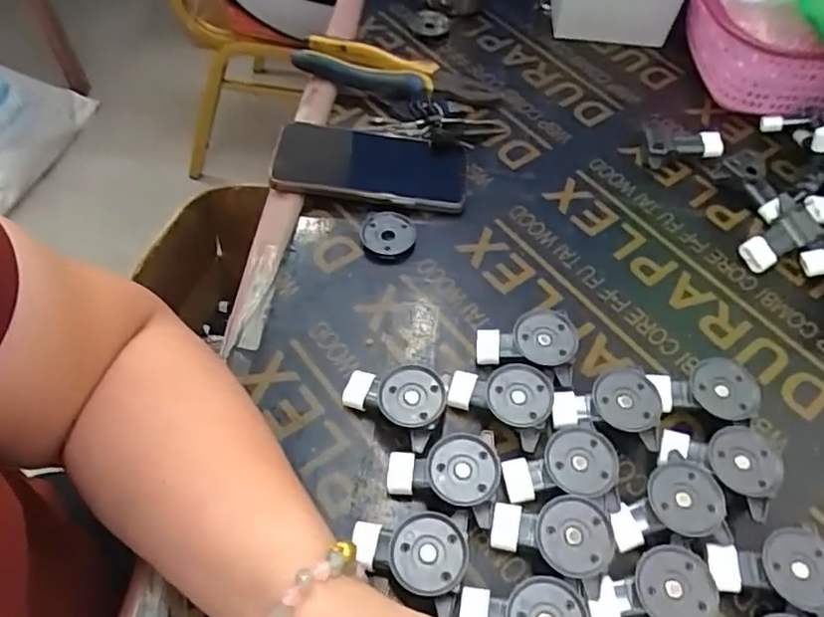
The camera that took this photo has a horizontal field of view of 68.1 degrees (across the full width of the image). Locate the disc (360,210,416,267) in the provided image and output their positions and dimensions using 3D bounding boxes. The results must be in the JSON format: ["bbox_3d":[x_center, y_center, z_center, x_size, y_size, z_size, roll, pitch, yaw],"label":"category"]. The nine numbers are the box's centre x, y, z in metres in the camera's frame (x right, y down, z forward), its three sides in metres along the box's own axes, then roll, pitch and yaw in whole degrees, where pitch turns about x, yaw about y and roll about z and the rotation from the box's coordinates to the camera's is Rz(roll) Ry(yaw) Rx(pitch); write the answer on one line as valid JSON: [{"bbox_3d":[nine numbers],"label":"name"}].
[{"bbox_3d":[-0.019,-0.056,0.488,0.043,0.008,0.048,11,56,5],"label":"disc"}]

